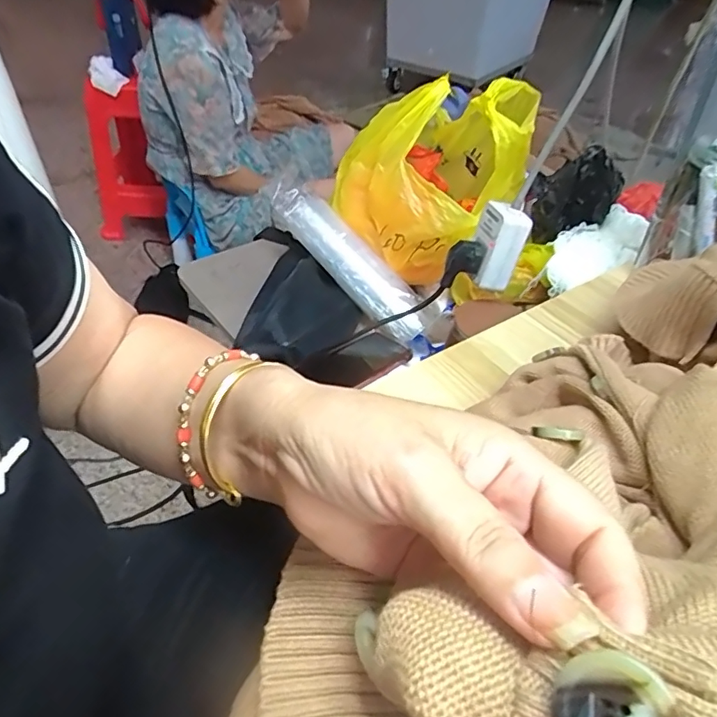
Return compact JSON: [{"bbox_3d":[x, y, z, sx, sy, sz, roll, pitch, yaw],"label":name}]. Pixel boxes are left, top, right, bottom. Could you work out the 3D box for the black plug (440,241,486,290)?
[{"bbox_3d":[0.120,-0.106,0.618,0.042,0.062,0.020,14,44,10],"label":"black plug"}]

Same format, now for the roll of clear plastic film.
[{"bbox_3d":[-0.019,-0.156,0.789,0.074,0.073,0.328,-29,67,-30],"label":"roll of clear plastic film"}]

